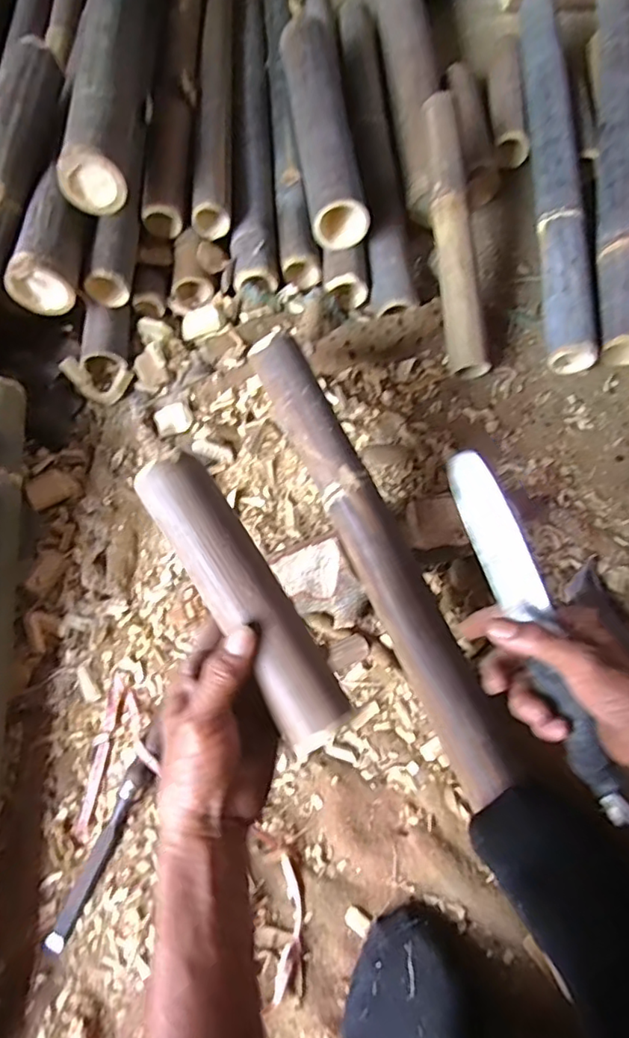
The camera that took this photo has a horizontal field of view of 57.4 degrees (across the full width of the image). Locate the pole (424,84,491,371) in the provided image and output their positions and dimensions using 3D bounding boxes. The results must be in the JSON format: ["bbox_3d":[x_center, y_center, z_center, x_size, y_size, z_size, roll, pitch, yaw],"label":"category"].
[{"bbox_3d":[0.181,-0.370,0.741,0.043,0.048,0.376,-5,85,-2],"label":"pole"}]

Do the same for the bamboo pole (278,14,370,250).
[{"bbox_3d":[0.015,-0.557,0.807,0.087,0.068,0.404,-6,68,-4],"label":"bamboo pole"}]

